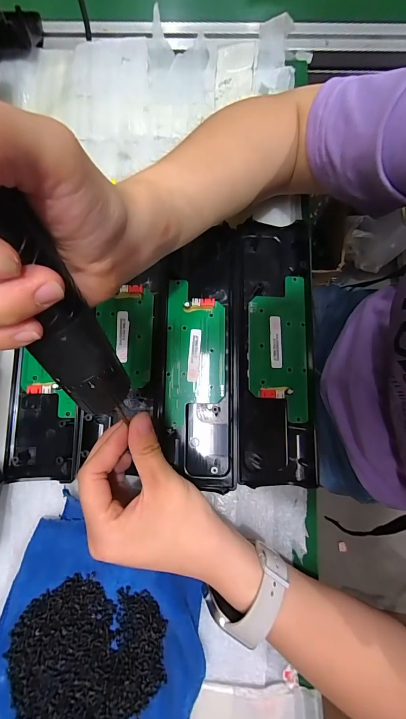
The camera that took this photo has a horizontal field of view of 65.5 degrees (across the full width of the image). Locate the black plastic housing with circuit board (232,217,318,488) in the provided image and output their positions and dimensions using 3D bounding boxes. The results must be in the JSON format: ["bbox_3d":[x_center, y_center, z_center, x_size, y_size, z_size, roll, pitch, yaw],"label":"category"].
[{"bbox_3d":[0.068,-0.012,0.297,0.072,0.017,0.244,0,80,0],"label":"black plastic housing with circuit board"}]

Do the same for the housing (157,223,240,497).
[{"bbox_3d":[-0.002,-0.008,0.296,0.069,0.017,0.238,1,80,0],"label":"housing"}]

